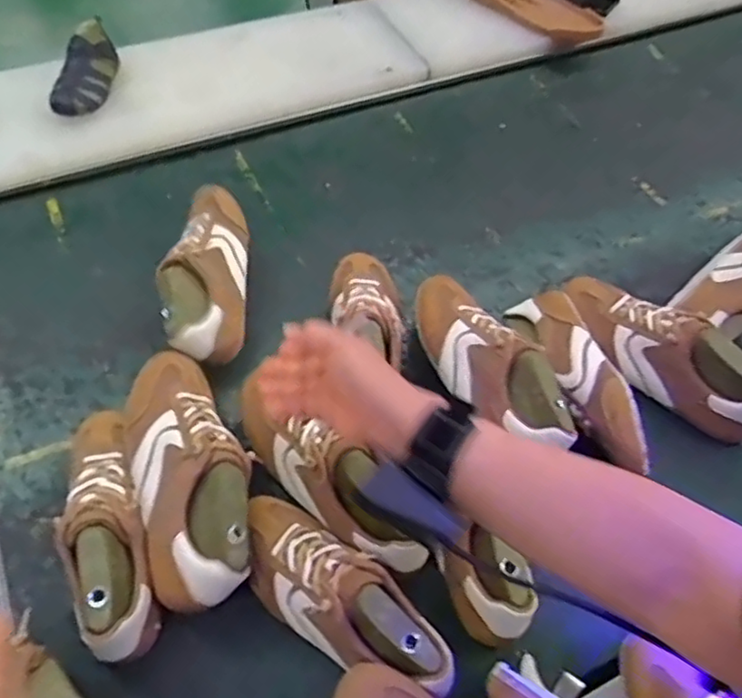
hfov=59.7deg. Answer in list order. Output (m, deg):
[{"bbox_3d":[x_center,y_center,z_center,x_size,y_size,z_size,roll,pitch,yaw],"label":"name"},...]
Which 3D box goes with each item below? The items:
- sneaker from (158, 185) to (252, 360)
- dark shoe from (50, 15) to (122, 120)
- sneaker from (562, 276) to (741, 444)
[{"bbox_3d":[-0.196,-0.089,0.776,0.093,0.083,0.230,-1,57,-4],"label":"sneaker"},{"bbox_3d":[-0.425,-0.419,0.970,0.063,0.060,0.175,10,74,3],"label":"dark shoe"},{"bbox_3d":[0.338,-0.006,0.747,0.080,0.084,0.265,-29,62,-21],"label":"sneaker"}]

